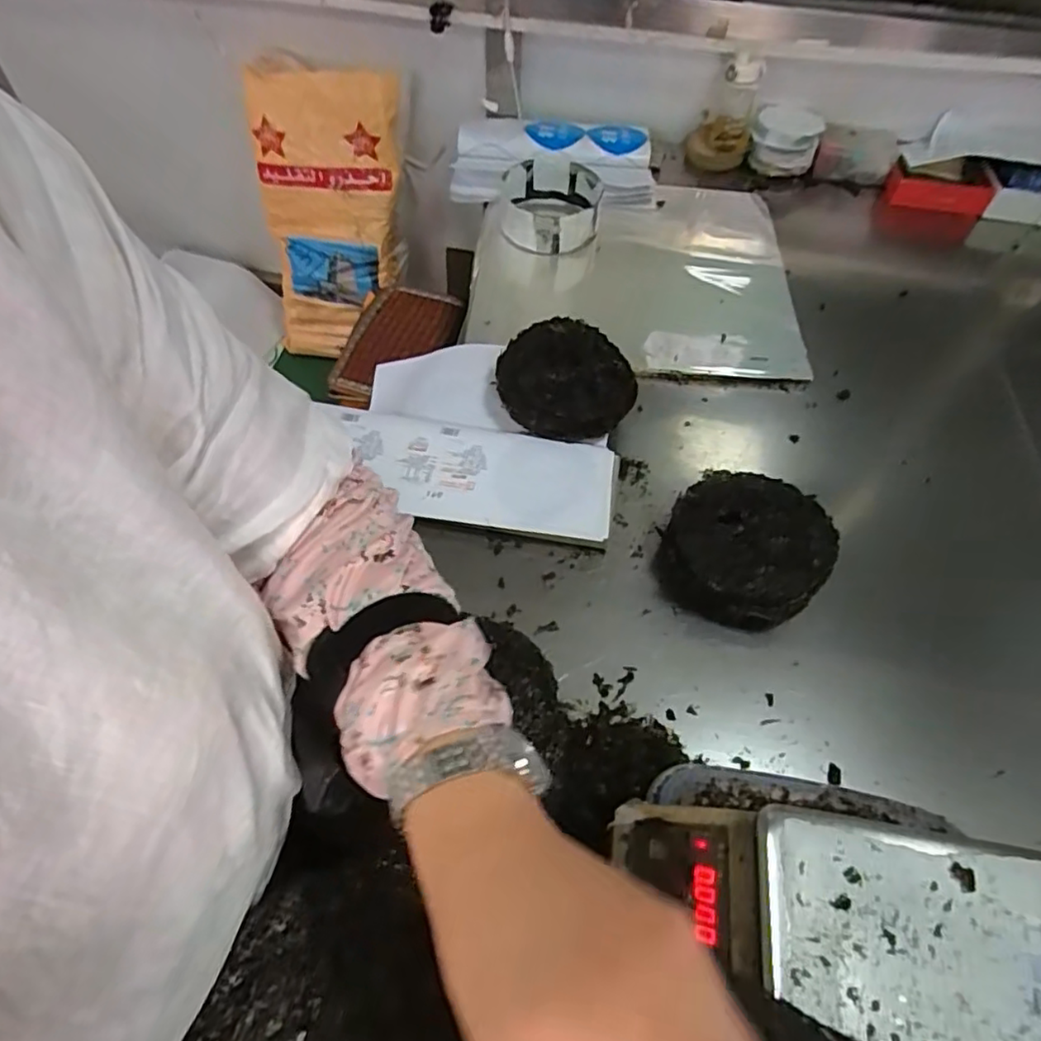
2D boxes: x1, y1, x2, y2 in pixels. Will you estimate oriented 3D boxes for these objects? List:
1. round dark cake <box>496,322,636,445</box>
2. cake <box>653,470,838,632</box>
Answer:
[{"bbox_3d":[0.073,-0.230,0.983,0.221,0.089,0.190,8,56,4],"label":"round dark cake"},{"bbox_3d":[0.309,0.035,0.869,0.210,0.098,0.201,1,56,-1],"label":"cake"}]

